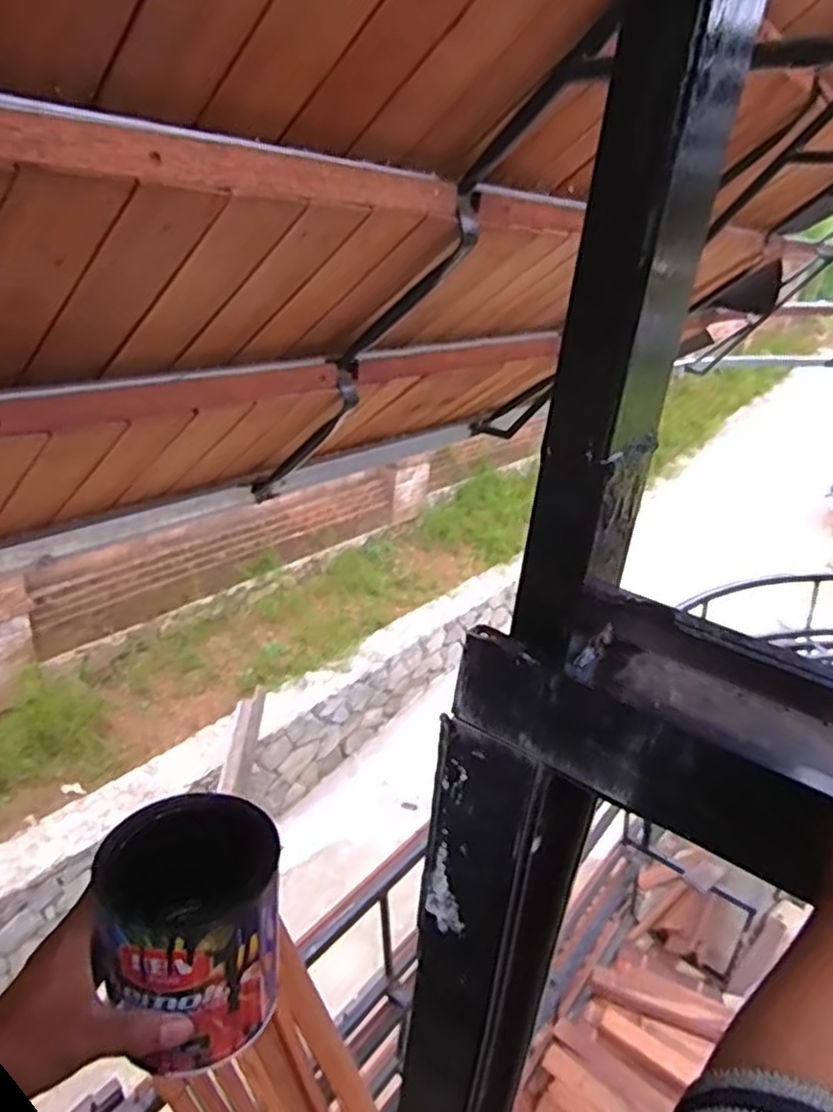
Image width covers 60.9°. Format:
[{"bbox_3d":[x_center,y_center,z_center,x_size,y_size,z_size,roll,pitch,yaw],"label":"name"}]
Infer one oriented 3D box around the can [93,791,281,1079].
[{"bbox_3d":[-0.142,0.236,0.455,0.101,0.113,0.110,-2,26,-16],"label":"can"}]

